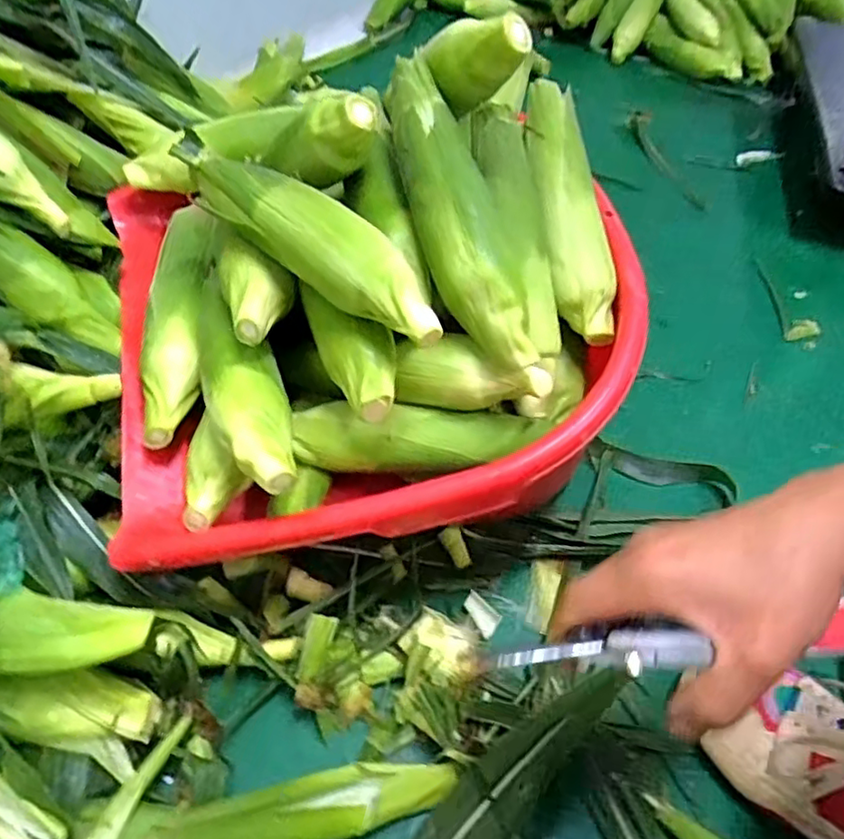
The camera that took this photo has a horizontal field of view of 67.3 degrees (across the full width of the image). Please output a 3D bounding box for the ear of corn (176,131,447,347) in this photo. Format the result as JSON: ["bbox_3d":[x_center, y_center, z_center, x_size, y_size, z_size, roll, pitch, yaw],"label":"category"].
[{"bbox_3d":[-0.085,-0.129,0.434,0.247,0.043,0.051,31,56,21],"label":"ear of corn"}]

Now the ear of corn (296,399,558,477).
[{"bbox_3d":[-0.001,0.013,0.487,0.190,0.044,0.041,-1,51,-4],"label":"ear of corn"}]

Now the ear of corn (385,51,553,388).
[{"bbox_3d":[0.029,-0.148,0.460,0.066,0.050,0.272,-17,79,-16],"label":"ear of corn"}]

